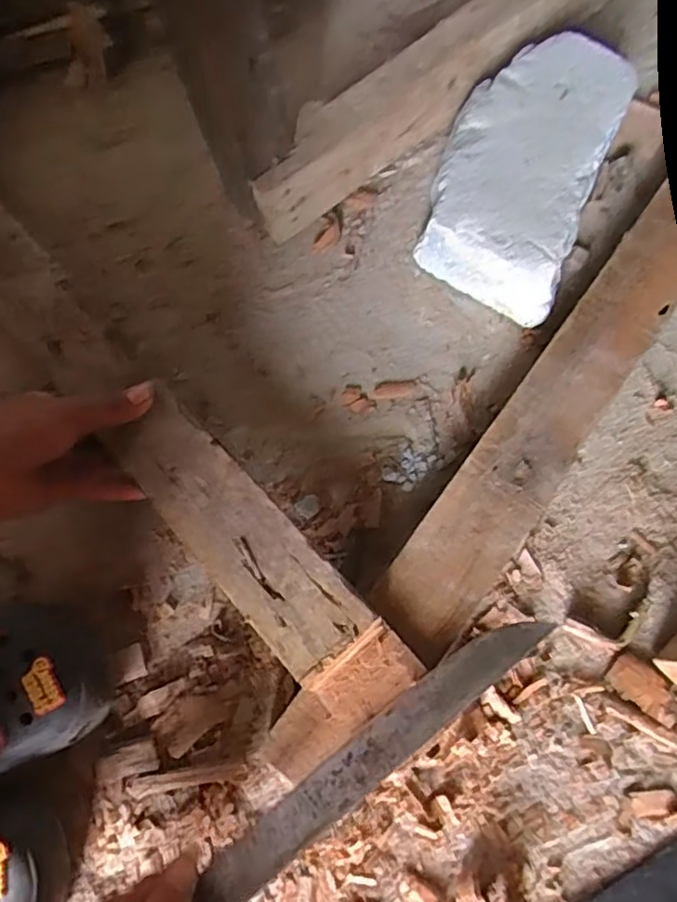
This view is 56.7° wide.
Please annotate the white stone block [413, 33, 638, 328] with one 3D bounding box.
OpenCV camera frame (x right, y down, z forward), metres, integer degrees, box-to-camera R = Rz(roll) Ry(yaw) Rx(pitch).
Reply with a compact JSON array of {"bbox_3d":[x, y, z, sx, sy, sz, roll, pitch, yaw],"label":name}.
[{"bbox_3d":[0.143,-0.216,0.493,0.114,0.071,0.210,21,76,8],"label":"white stone block"}]

